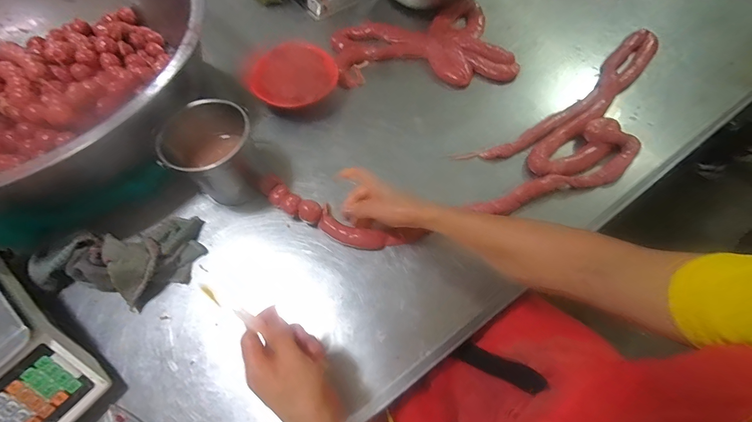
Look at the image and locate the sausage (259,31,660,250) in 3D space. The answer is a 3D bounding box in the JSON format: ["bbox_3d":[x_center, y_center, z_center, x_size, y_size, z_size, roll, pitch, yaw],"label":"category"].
[{"bbox_3d":[0.248,-0.119,0.634,0.868,0.037,0.256,-21,66,-10],"label":"sausage"}]

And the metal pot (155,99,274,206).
[{"bbox_3d":[-0.260,-0.086,0.572,0.134,0.135,0.123,0,63,0],"label":"metal pot"}]

